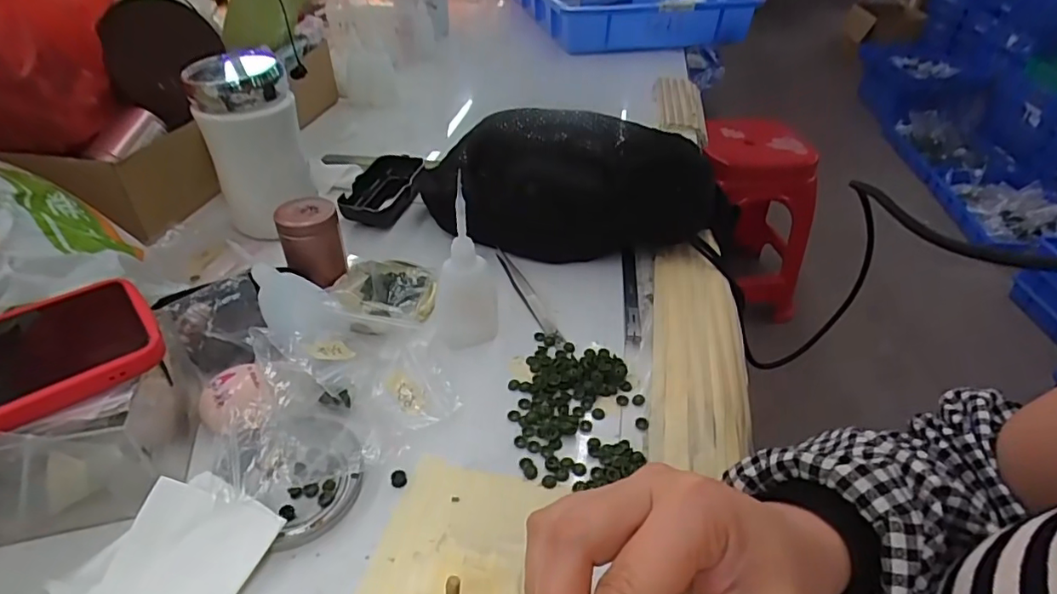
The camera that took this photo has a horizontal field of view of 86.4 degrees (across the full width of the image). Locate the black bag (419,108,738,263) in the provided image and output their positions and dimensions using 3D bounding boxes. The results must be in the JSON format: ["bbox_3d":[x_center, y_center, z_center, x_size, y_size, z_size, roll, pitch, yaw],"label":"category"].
[{"bbox_3d":[0.049,-0.102,0.489,0.272,0.103,0.069,5,39,2],"label":"black bag"}]

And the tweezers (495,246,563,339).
[{"bbox_3d":[-0.005,-0.008,0.451,0.015,0.007,0.123,-13,42,-19],"label":"tweezers"}]

